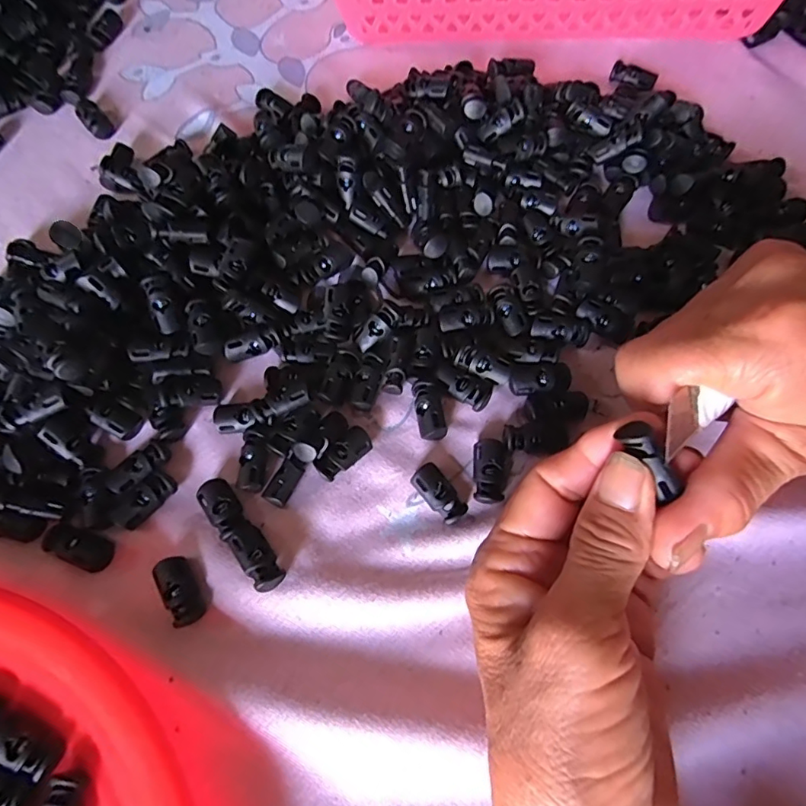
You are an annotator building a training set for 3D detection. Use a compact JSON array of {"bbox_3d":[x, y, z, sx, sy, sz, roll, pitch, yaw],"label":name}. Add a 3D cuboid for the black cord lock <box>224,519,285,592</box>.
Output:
[{"bbox_3d":[-0.061,0.064,0.213,0.012,0.010,0.029,-38,74,-13],"label":"black cord lock"}]

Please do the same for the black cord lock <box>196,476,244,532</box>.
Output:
[{"bbox_3d":[-0.080,0.045,0.224,0.014,0.010,0.025,-36,73,-12],"label":"black cord lock"}]

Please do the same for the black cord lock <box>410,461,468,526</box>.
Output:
[{"bbox_3d":[0.016,0.040,0.226,0.014,0.008,0.027,-38,74,-13],"label":"black cord lock"}]

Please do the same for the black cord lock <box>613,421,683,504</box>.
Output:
[{"bbox_3d":[0.080,0.019,0.164,0.009,0.008,0.026,-31,94,-11],"label":"black cord lock"}]

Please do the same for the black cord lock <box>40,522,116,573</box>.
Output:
[{"bbox_3d":[-0.140,0.061,0.220,0.029,0.008,0.014,23,71,8],"label":"black cord lock"}]

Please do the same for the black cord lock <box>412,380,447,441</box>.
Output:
[{"bbox_3d":[0.011,0.004,0.238,0.011,0.011,0.028,-13,70,-5],"label":"black cord lock"}]

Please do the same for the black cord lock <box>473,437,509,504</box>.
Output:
[{"bbox_3d":[0.040,0.031,0.229,0.016,0.008,0.027,6,70,2],"label":"black cord lock"}]

